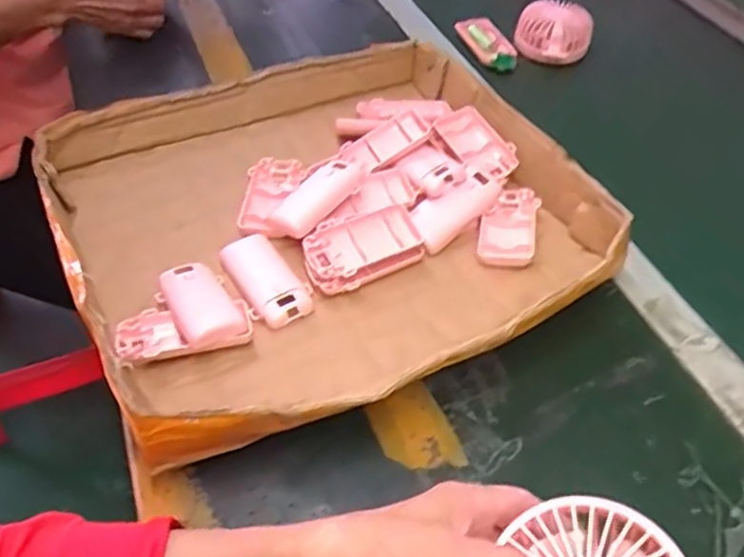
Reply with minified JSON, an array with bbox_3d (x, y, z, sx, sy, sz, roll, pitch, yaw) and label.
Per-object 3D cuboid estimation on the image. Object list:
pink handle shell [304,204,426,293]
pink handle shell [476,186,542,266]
[{"bbox_3d":[-0.008,-0.026,0.529,0.095,0.016,0.059,-20,68,-13],"label":"pink handle shell"},{"bbox_3d":[0.120,-0.046,0.562,0.047,0.015,0.096,12,50,10],"label":"pink handle shell"}]

